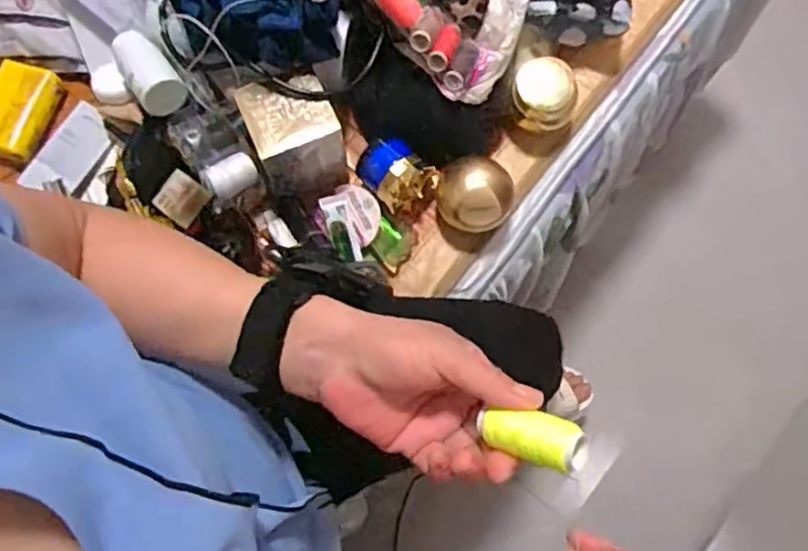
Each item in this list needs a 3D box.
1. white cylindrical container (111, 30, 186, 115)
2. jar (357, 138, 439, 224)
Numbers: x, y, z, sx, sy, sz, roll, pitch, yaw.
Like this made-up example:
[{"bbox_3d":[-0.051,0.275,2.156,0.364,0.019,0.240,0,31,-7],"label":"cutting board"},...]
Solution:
[{"bbox_3d":[-0.242,-0.191,0.619,0.046,0.038,0.092,-31,63,-9],"label":"white cylindrical container"},{"bbox_3d":[-0.008,-0.096,0.653,0.075,0.054,0.057,37,77,9],"label":"jar"}]

